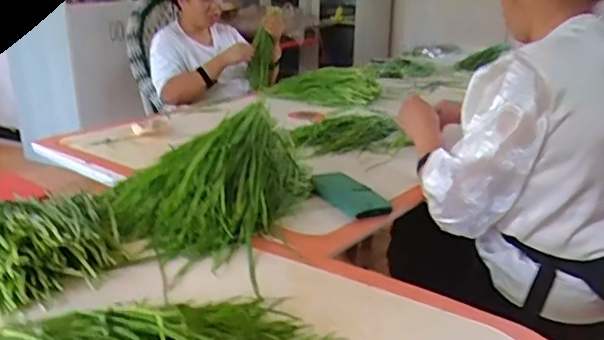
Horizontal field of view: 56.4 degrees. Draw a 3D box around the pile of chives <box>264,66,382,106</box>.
[{"bbox_3d":[0.052,-0.227,1.564,0.327,0.112,0.097,6,21,14],"label":"pile of chives"}]

